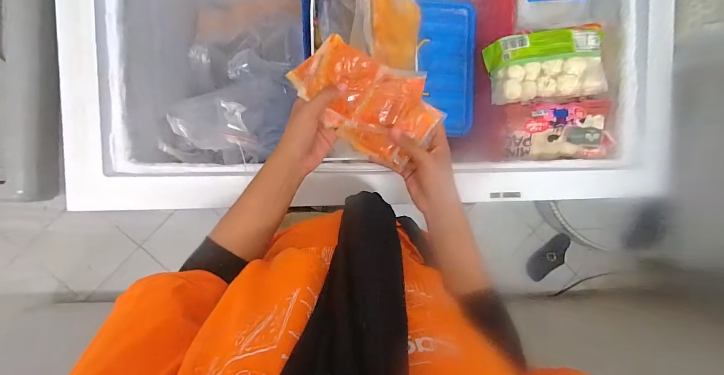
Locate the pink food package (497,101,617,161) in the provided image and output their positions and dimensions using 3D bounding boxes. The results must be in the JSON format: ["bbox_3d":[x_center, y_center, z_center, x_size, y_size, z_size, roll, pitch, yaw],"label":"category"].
[{"bbox_3d":[0.417,-0.122,0.670,0.222,0.057,0.126,-2,93,-6],"label":"pink food package"}]

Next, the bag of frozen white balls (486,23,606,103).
[{"bbox_3d":[0.391,-0.258,0.659,0.230,0.072,0.147,-8,93,-6],"label":"bag of frozen white balls"}]

